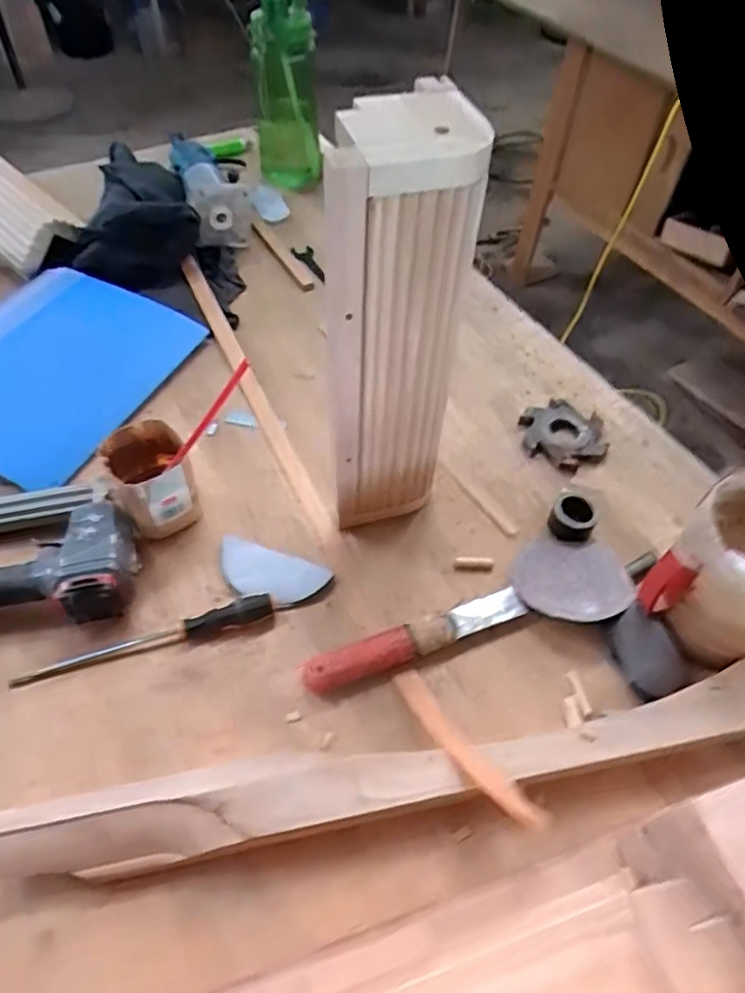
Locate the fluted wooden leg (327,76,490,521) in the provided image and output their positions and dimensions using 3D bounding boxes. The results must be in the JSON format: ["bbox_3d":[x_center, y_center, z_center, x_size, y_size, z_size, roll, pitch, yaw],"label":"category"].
[{"bbox_3d":[0.012,-0.132,0.561,0.120,0.375,0.114,-13,52,-12],"label":"fluted wooden leg"}]

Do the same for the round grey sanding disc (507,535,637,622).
[{"bbox_3d":[0.196,0.079,0.630,0.109,0.007,0.105,-5,36,4],"label":"round grey sanding disc"}]

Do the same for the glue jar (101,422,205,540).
[{"bbox_3d":[-0.224,-0.016,0.646,0.075,0.085,0.075,-19,56,-16],"label":"glue jar"}]

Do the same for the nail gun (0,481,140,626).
[{"bbox_3d":[-0.352,0.048,0.616,0.250,0.062,0.156,-1,53,-3],"label":"nail gun"}]

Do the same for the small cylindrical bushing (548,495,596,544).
[{"bbox_3d":[0.211,0.027,0.675,0.046,0.031,0.045,1,53,-2],"label":"small cylindrical bushing"}]

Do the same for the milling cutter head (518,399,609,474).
[{"bbox_3d":[0.227,-0.073,0.762,0.104,0.016,0.096,1,53,-2],"label":"milling cutter head"}]

